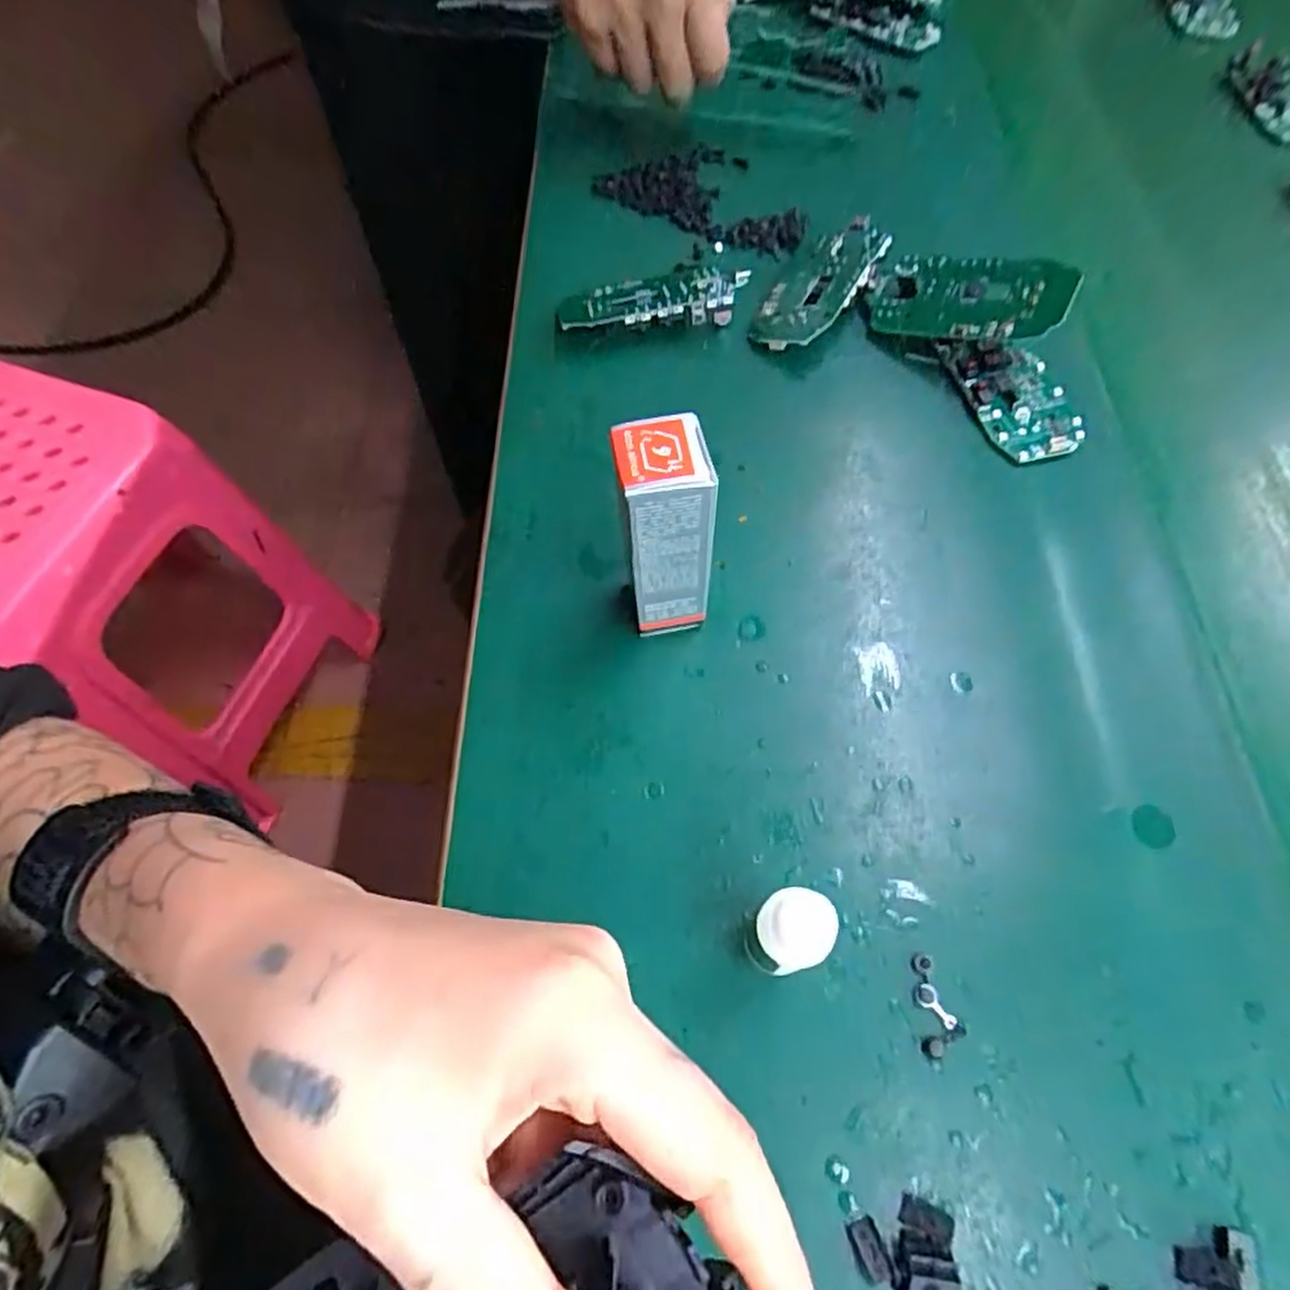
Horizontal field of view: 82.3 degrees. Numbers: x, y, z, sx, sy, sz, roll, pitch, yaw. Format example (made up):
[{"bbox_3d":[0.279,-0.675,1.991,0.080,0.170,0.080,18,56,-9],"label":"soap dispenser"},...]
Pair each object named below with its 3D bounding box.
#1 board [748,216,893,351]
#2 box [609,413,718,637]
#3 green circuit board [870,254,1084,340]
[{"bbox_3d":[0.090,-0.188,0.386,0.045,0.007,0.090,24,72,33],"label":"board"},{"bbox_3d":[0.006,-0.037,0.265,0.031,0.096,0.025,-10,63,-7],"label":"box"},{"bbox_3d":[0.158,-0.169,0.359,0.090,0.008,0.044,18,83,34],"label":"green circuit board"}]

